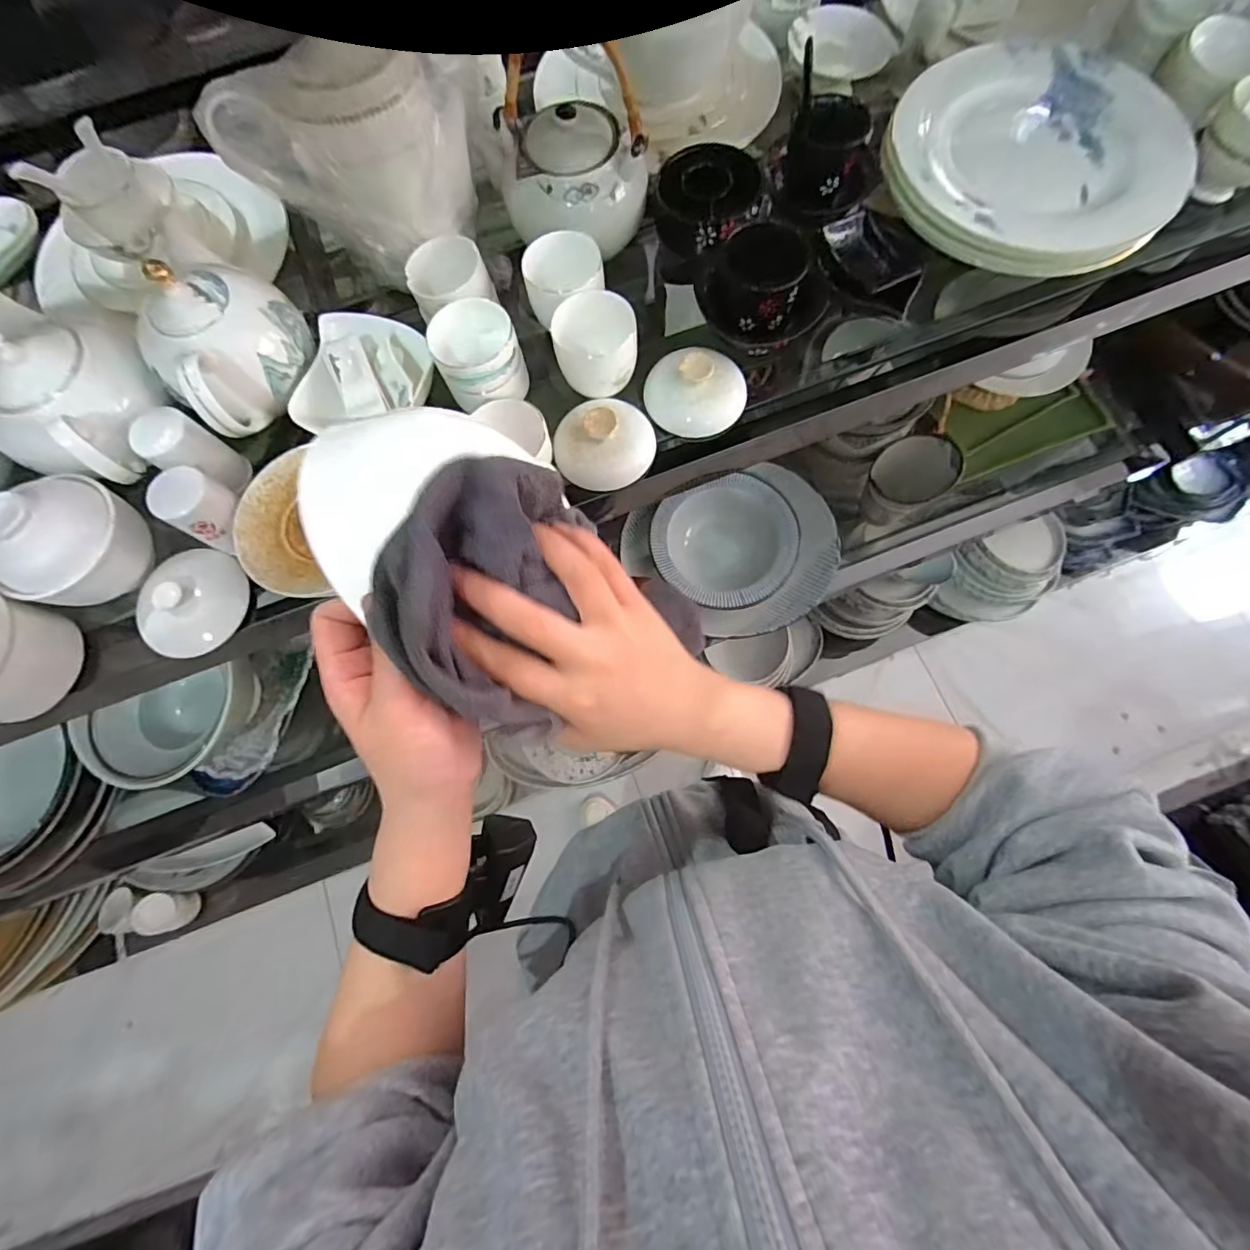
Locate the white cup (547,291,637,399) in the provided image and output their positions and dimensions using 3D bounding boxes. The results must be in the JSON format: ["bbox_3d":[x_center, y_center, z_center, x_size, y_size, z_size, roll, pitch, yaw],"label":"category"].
[{"bbox_3d":[-0.025,-0.247,0.468,0.069,0.052,0.062,-18,76,-3],"label":"white cup"}]

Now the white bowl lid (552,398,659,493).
[{"bbox_3d":[-0.020,-0.169,0.479,0.091,0.034,0.091,22,77,8],"label":"white bowl lid"}]

